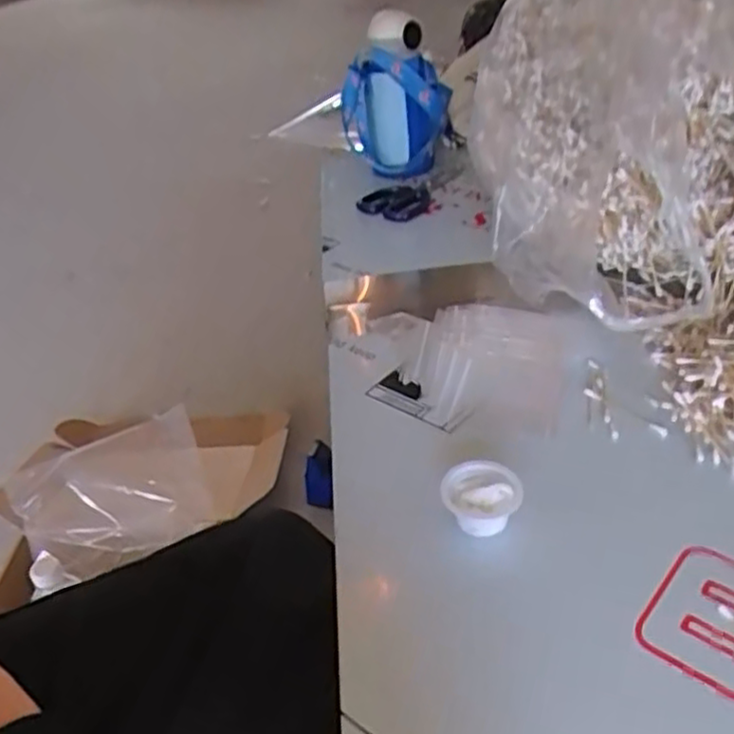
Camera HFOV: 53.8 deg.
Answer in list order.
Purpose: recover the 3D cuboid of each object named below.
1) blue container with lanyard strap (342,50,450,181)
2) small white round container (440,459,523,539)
[{"bbox_3d":[0.039,-0.356,1.024,0.144,0.169,0.069,-1,37,8],"label":"blue container with lanyard strap"},{"bbox_3d":[0.079,0.093,0.502,0.053,0.030,0.048,14,42,27],"label":"small white round container"}]

